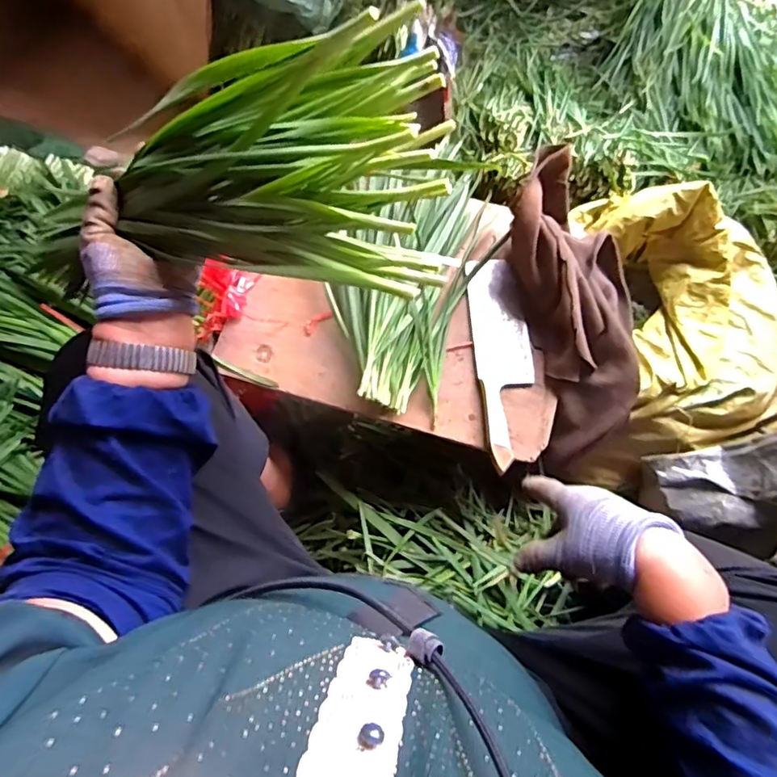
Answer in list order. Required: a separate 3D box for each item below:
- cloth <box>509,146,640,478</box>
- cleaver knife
[{"bbox_3d":[0.243,-0.100,0.691,0.147,0.092,0.388,-13,95,-4],"label":"cloth"},{"bbox_3d":[0.148,-0.042,0.690,0.073,0.022,0.281,-4,74,-2],"label":"cleaver knife"}]

